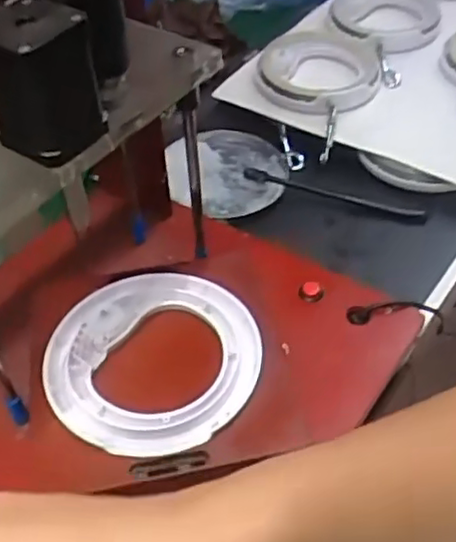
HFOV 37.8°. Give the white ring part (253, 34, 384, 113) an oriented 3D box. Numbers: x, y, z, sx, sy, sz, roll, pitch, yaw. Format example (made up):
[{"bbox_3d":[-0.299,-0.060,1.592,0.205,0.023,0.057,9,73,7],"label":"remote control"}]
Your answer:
[{"bbox_3d":[0.100,-0.218,0.731,0.131,0.027,0.145,6,46,8],"label":"white ring part"}]

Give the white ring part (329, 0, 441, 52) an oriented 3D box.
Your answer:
[{"bbox_3d":[0.192,-0.308,0.807,0.130,0.033,0.146,1,46,4],"label":"white ring part"}]

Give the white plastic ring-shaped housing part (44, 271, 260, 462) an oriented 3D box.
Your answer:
[{"bbox_3d":[-0.047,0.054,0.423,0.129,0.019,0.132,-1,45,1],"label":"white plastic ring-shaped housing part"}]

